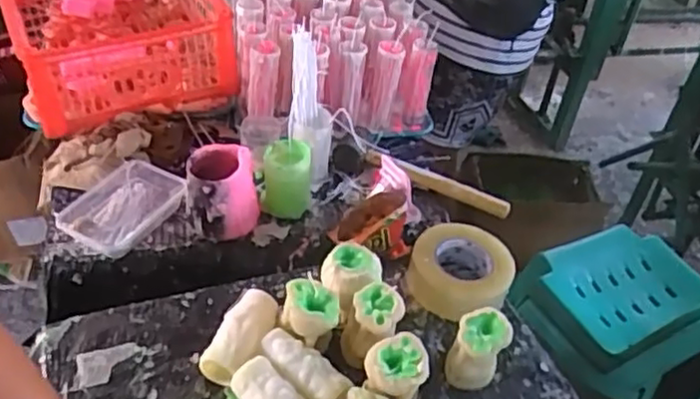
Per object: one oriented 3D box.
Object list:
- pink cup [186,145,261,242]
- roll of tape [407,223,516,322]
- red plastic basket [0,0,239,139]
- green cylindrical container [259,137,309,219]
[{"bbox_3d":[-0.173,-0.010,0.922,0.094,0.106,0.078,0,41,-8],"label":"pink cup"},{"bbox_3d":[0.147,0.097,0.899,0.129,0.056,0.121,4,40,-3],"label":"roll of tape"},{"bbox_3d":[-0.420,-0.337,1.171,0.318,0.186,0.510,-14,45,-23],"label":"red plastic basket"},{"bbox_3d":[-0.094,-0.033,0.972,0.066,0.099,0.068,4,40,-3],"label":"green cylindrical container"}]

